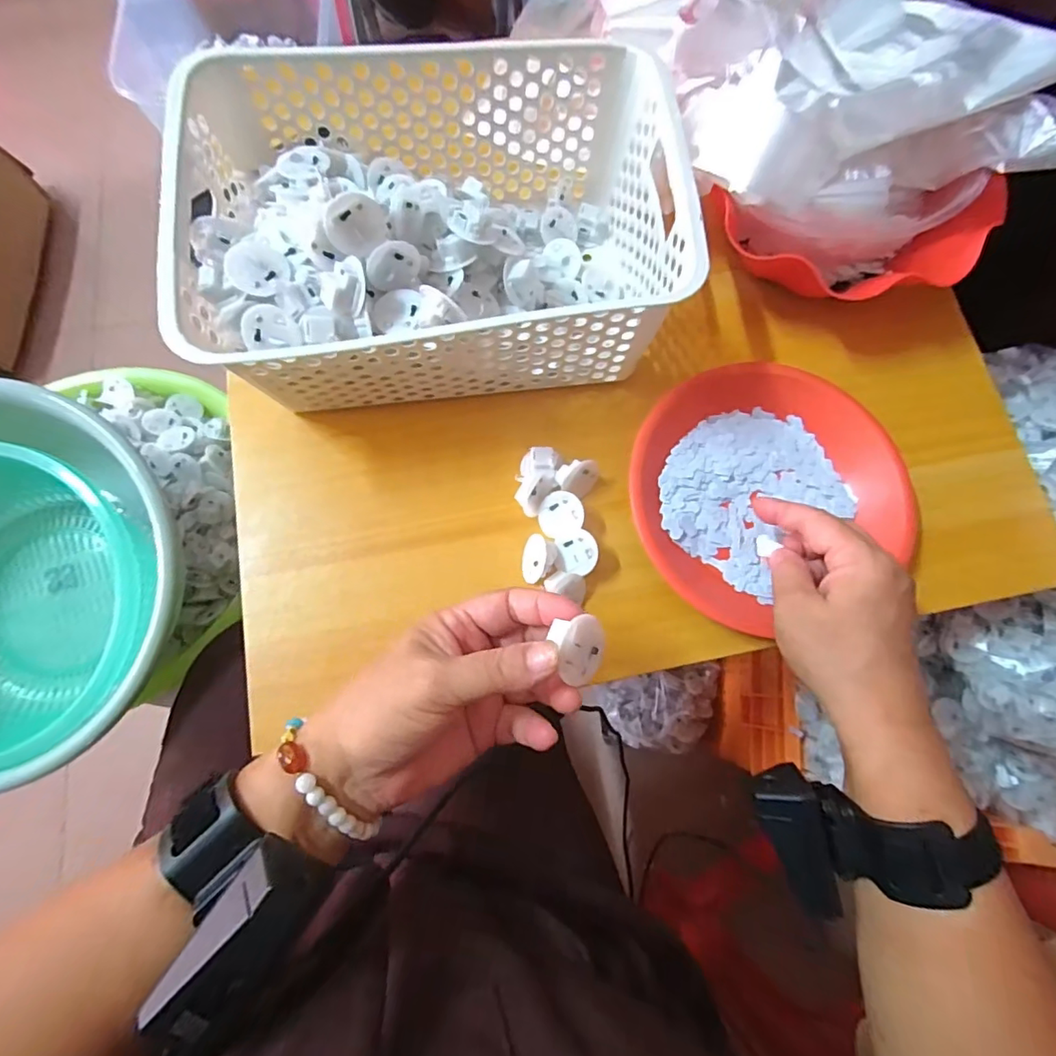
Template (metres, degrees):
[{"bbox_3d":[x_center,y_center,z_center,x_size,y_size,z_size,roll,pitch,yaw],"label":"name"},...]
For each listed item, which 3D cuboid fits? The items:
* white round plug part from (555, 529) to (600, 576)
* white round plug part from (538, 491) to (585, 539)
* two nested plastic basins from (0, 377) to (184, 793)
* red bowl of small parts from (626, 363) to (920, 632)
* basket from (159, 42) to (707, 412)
[{"bbox_3d":[0.033,0.019,0.369,0.027,0.023,0.029,0,75,-1],"label":"white round plug part"},{"bbox_3d":[0.024,-0.010,0.374,0.031,0.013,0.031,0,90,21],"label":"white round plug part"},{"bbox_3d":[-0.402,0.044,0.413,0.273,0.125,0.253,0,75,-1],"label":"two nested plastic basins"},{"bbox_3d":[0.163,-0.031,0.377,0.176,0.030,0.170,0,75,-1],"label":"red bowl of small parts"},{"bbox_3d":[-0.057,-0.192,0.366,0.302,0.120,0.201,-8,75,-4],"label":"basket"}]

